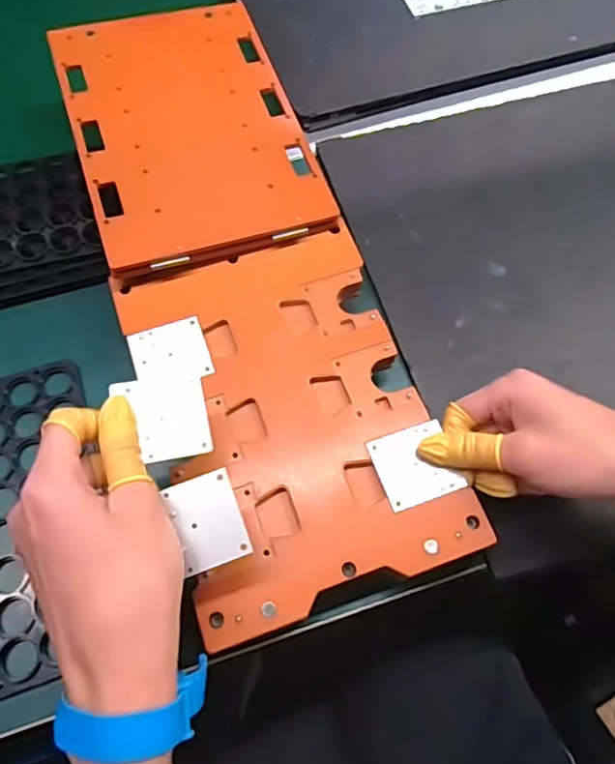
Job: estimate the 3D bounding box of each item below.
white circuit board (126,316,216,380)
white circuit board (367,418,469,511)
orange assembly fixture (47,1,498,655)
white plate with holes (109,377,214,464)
[{"bbox_3d":[-0.088,-0.019,0.371,0.048,0.004,0.043,-17,68,-8],"label":"white circuit board"},{"bbox_3d":[0.064,0.049,0.343,0.046,0.004,0.044,-18,68,-8],"label":"white circuit board"},{"bbox_3d":[-0.050,-0.081,0.402,0.161,0.054,0.455,-18,68,-9],"label":"orange assembly fixture"},{"bbox_3d":[-0.076,0.019,0.308,0.044,0.004,0.044,-10,77,-18],"label":"white plate with holes"}]

